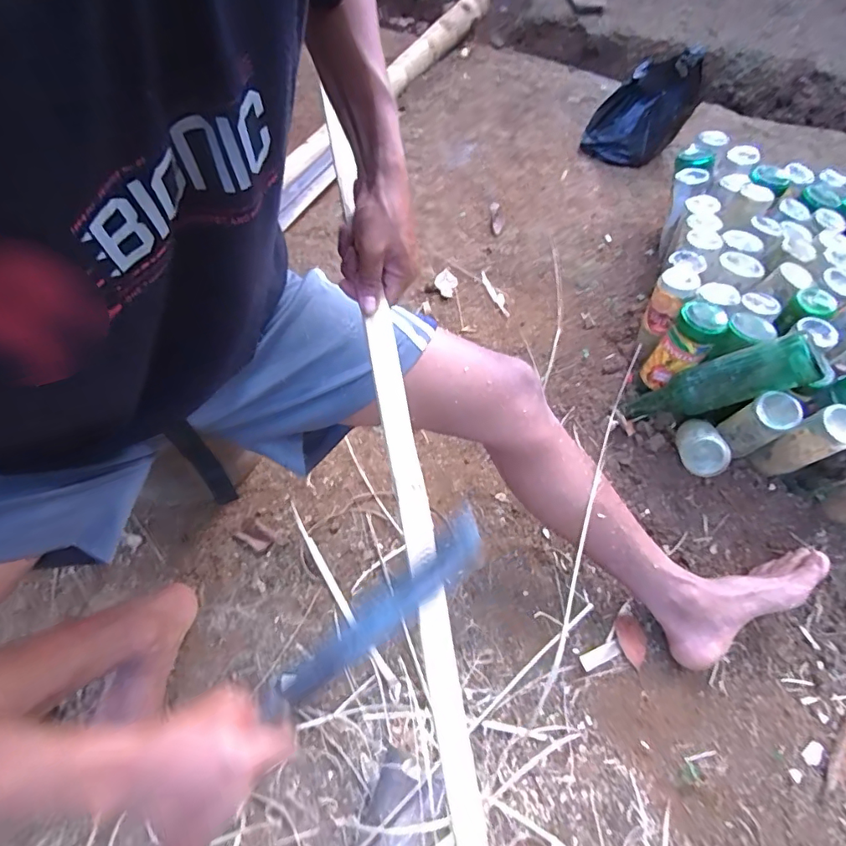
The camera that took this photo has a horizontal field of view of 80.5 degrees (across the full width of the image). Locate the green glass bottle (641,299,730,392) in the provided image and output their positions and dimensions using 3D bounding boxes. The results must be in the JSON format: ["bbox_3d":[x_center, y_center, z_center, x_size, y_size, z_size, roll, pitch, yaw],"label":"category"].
[{"bbox_3d":[0.409,-0.122,0.791,0.069,0.144,0.076,41,67,16],"label":"green glass bottle"}]

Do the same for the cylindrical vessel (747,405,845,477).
[{"bbox_3d":[0.558,0.033,0.730,0.053,0.144,0.057,2,61,-4],"label":"cylindrical vessel"}]

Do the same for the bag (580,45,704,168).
[{"bbox_3d":[0.564,-0.812,1.267,0.224,0.213,0.241,27,62,9],"label":"bag"}]

